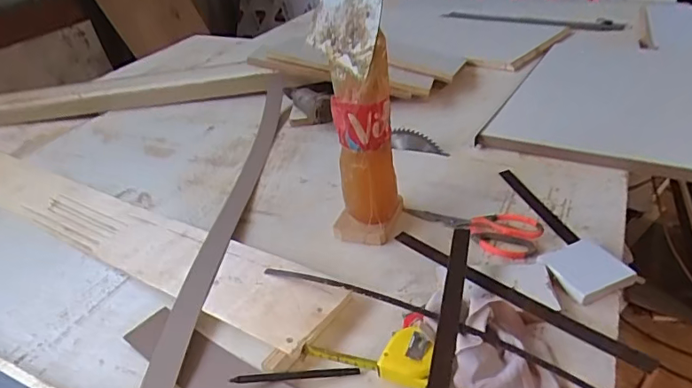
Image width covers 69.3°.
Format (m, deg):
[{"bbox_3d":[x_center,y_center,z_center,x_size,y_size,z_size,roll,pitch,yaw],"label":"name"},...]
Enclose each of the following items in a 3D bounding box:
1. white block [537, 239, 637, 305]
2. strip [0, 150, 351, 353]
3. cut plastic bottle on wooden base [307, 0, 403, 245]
[{"bbox_3d":[0.298,0.095,0.631,0.077,0.020,0.087,-17,33,-16],"label":"white block"},{"bbox_3d":[-0.489,0.017,0.891,1.139,0.025,0.146,14,38,31],"label":"strip"},{"bbox_3d":[0.015,-0.100,0.679,0.096,0.331,0.112,-6,32,2],"label":"cut plastic bottle on wooden base"}]

